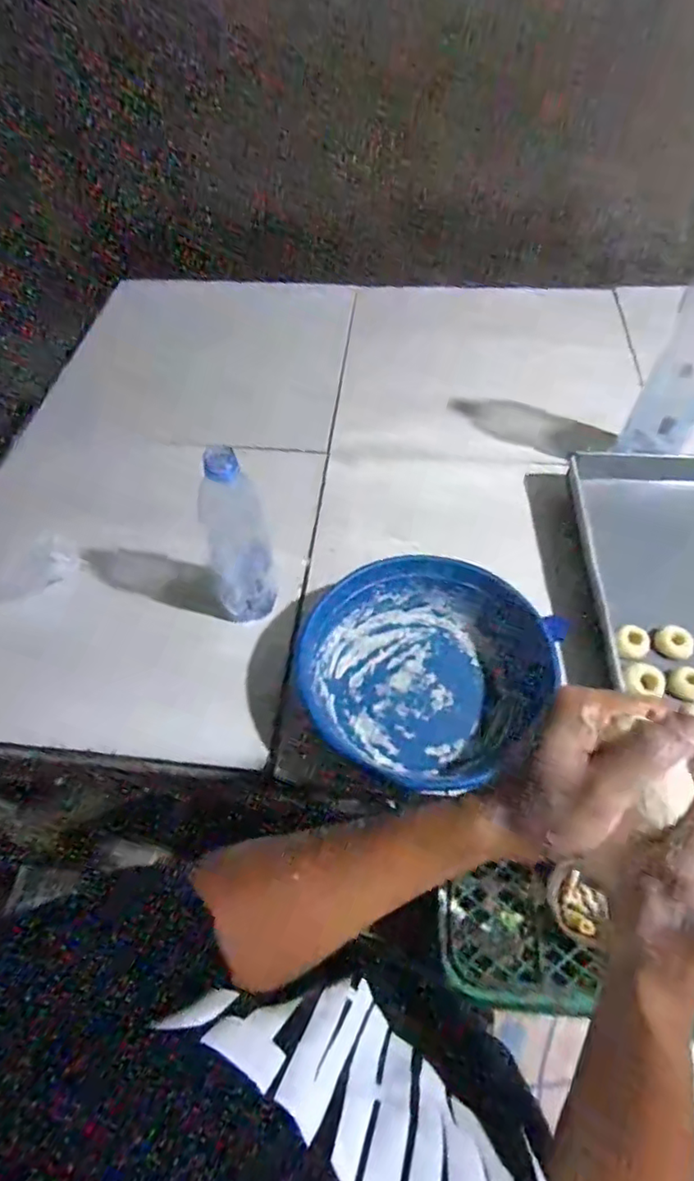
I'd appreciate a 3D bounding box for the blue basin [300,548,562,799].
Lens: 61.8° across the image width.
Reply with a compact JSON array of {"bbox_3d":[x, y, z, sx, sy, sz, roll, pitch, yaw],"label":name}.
[{"bbox_3d":[0.093,0.072,0.629,0.241,0.084,0.259,-2,55,3],"label":"blue basin"}]

